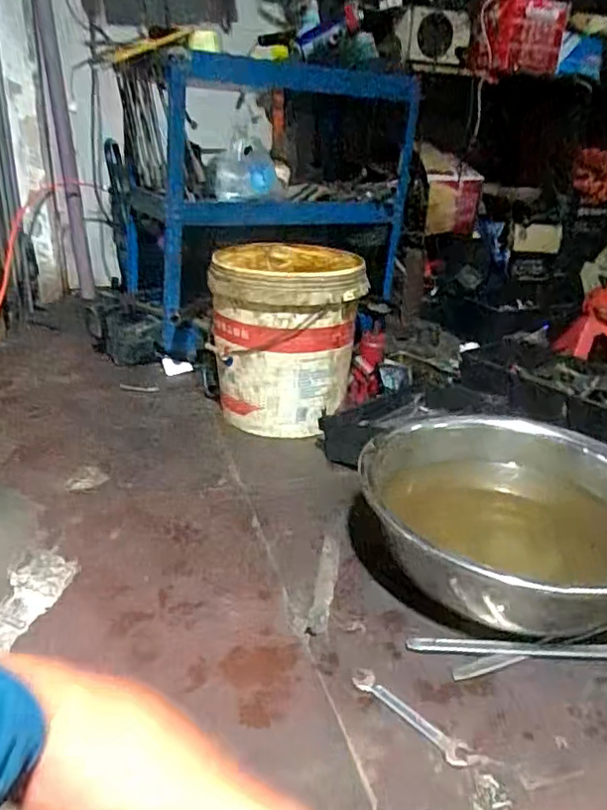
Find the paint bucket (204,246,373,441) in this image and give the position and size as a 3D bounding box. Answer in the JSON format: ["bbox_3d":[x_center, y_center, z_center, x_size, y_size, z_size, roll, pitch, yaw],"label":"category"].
[{"bbox_3d":[-0.031,-0.135,1.260,0.286,0.327,0.295,5,26,5],"label":"paint bucket"}]

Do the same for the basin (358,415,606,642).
[{"bbox_3d":[0.296,0.156,0.882,0.399,0.126,0.399,2,26,-1],"label":"basin"}]

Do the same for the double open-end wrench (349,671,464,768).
[{"bbox_3d":[0.112,0.331,0.652,0.028,0.005,0.142,-21,34,-40],"label":"double open-end wrench"}]

